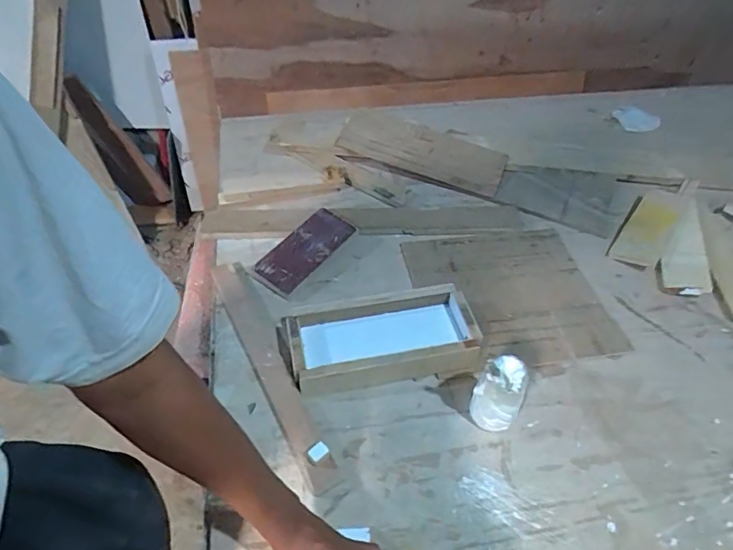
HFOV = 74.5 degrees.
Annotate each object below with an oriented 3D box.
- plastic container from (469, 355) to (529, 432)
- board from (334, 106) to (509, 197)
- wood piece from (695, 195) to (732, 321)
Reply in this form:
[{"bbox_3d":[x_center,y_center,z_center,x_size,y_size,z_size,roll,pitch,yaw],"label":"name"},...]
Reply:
[{"bbox_3d":[0.182,0.158,0.657,0.063,0.111,0.064,25,50,22],"label":"plastic container"},{"bbox_3d":[0.124,-0.286,1.101,0.374,0.022,0.142,23,68,9],"label":"board"},{"bbox_3d":[0.673,-0.038,0.904,0.073,0.025,0.286,4,45,2],"label":"wood piece"}]

